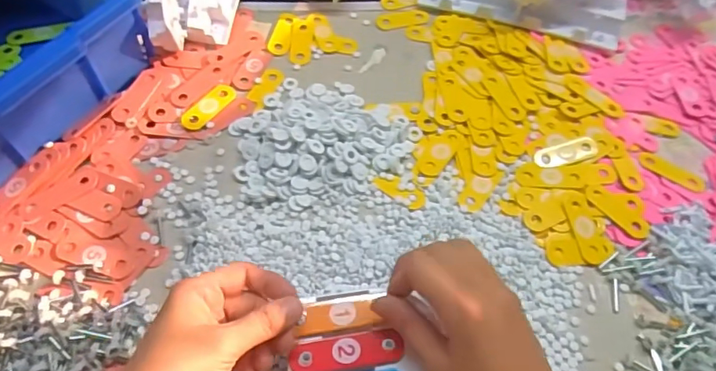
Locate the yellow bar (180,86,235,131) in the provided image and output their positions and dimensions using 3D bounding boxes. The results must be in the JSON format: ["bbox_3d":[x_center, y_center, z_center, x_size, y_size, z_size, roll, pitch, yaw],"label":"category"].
[{"bbox_3d":[-0.146,-0.078,0.492,0.023,0.004,0.062,32,62,14],"label":"yellow bar"}]

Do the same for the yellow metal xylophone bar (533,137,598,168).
[{"bbox_3d":[0.201,-0.031,0.482,0.060,0.009,0.024,-12,61,-11],"label":"yellow metal xylophone bar"}]

